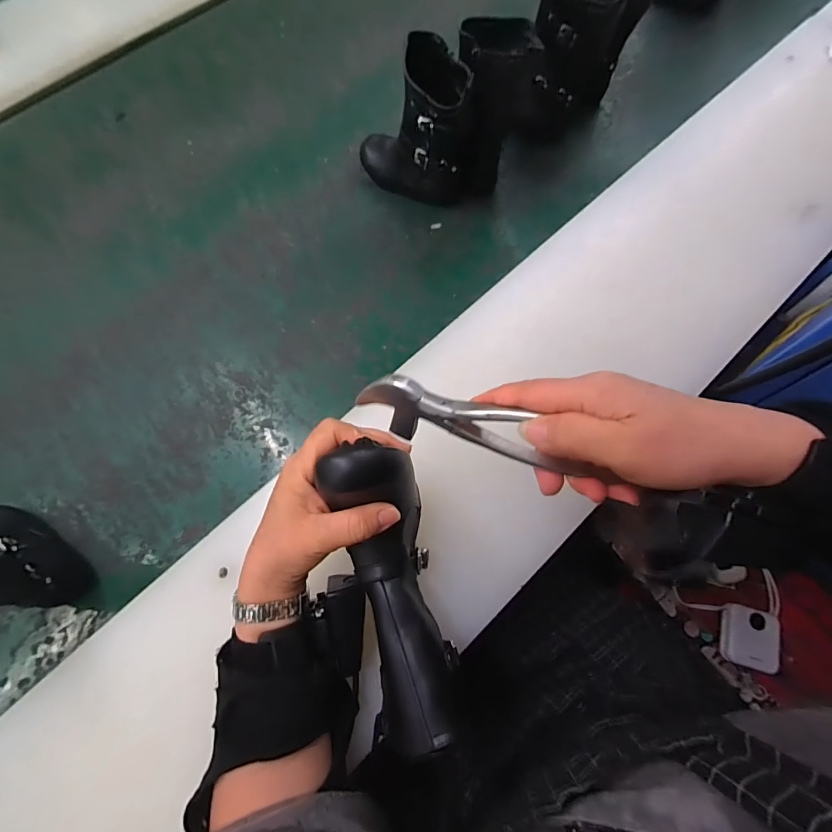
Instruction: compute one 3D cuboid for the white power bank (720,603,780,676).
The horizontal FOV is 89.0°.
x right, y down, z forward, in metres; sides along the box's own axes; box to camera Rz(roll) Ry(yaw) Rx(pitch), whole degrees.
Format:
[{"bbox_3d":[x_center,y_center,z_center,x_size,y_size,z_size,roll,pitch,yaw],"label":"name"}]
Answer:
[{"bbox_3d":[0.449,0.296,0.566,0.065,0.022,0.074,14,70,9],"label":"white power bank"}]

